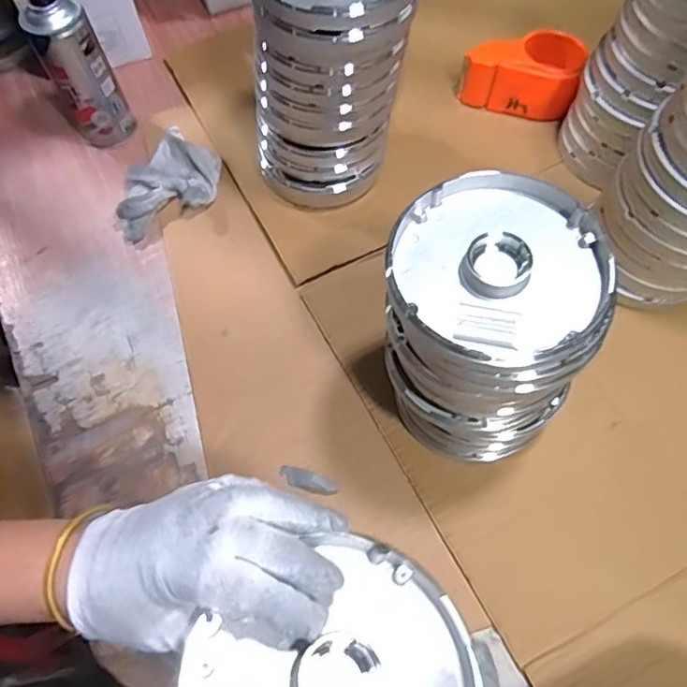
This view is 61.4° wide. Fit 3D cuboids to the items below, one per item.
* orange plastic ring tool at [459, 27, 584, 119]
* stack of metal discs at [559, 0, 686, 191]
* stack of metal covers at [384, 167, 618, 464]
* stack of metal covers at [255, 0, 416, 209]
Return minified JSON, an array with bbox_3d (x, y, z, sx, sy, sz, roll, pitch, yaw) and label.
[{"bbox_3d":[0.208,-0.324,0.678,0.127,0.052,0.092,16,68,11],"label":"orange plastic ring tool"},{"bbox_3d":[0.315,-0.272,0.553,0.144,0.222,0.129,-35,69,-12],"label":"stack of metal discs"},{"bbox_3d":[0.109,-0.006,0.455,0.147,0.215,0.145,-1,66,3],"label":"stack of metal covers"},{"bbox_3d":[-0.017,-0.263,0.566,0.153,0.227,0.141,-3,66,2],"label":"stack of metal covers"}]

